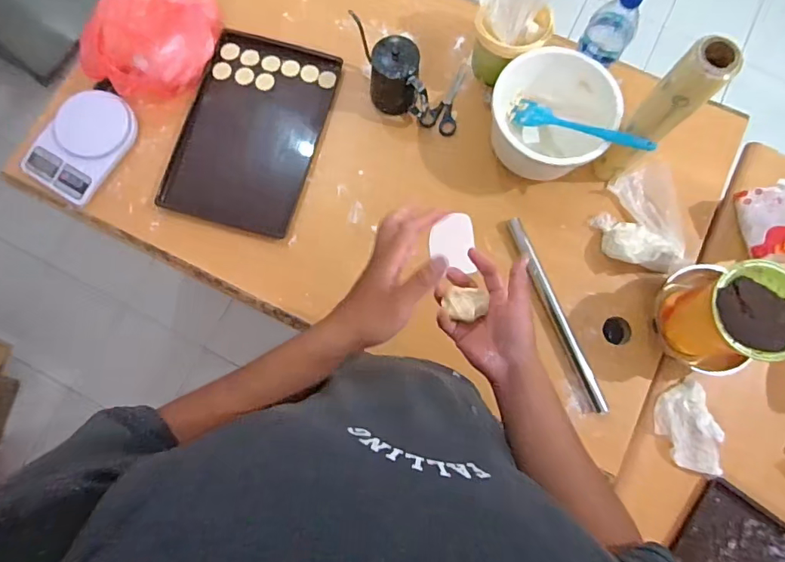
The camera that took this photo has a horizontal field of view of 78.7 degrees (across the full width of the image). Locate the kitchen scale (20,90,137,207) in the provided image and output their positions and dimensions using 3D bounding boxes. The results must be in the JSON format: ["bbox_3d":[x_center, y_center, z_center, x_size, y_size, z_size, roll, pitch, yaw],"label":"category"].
[{"bbox_3d":[-0.551,-0.245,0.851,0.141,0.039,0.201,26,80,4],"label":"kitchen scale"}]

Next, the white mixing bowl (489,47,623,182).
[{"bbox_3d":[0.270,-0.284,0.825,0.194,0.125,0.171,34,80,5],"label":"white mixing bowl"}]

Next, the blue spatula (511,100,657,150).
[{"bbox_3d":[0.310,-0.259,0.798,0.044,0.026,0.257,-49,50,-9],"label":"blue spatula"}]

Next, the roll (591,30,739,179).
[{"bbox_3d":[0.386,-0.238,0.730,0.059,0.314,0.069,-40,82,-8],"label":"roll"}]

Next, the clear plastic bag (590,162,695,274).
[{"bbox_3d":[0.445,-0.107,0.824,0.171,0.070,0.195,-14,80,-4],"label":"clear plastic bag"}]

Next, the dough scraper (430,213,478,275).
[{"bbox_3d":[0.106,-0.067,0.856,0.079,0.009,0.106,-2,88,-6],"label":"dough scraper"}]

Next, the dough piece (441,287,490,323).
[{"bbox_3d":[0.085,0.026,0.567,0.052,0.032,0.042,6,79,0],"label":"dough piece"}]

